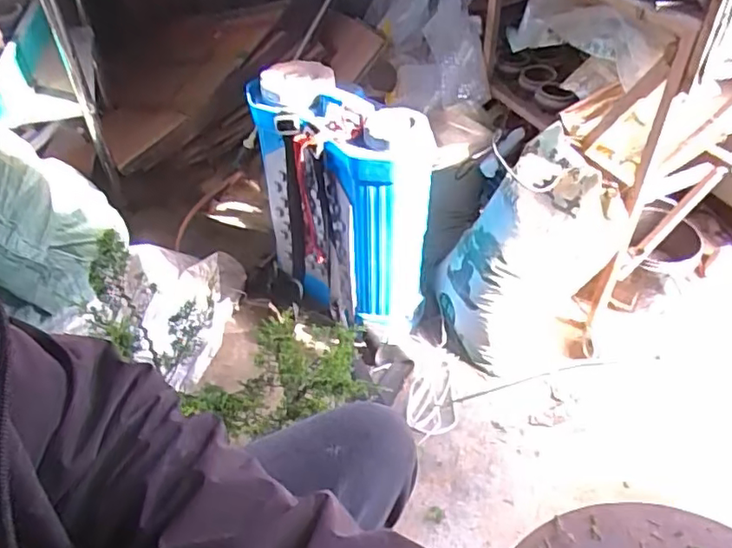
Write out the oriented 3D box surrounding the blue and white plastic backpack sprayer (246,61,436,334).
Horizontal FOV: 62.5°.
[{"bbox_3d":[-0.057,-0.108,1.094,0.315,0.437,0.153,23,49,24],"label":"blue and white plastic backpack sprayer"}]

